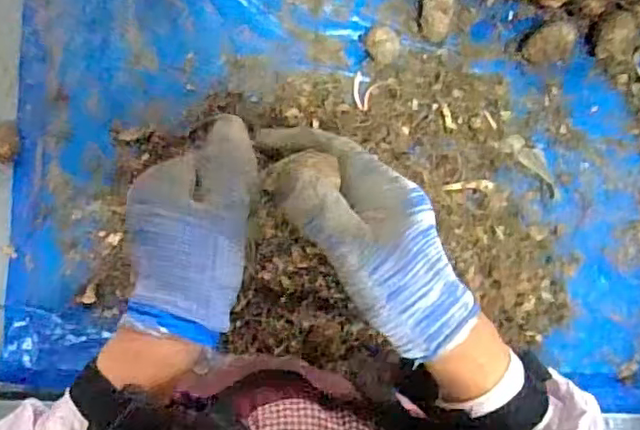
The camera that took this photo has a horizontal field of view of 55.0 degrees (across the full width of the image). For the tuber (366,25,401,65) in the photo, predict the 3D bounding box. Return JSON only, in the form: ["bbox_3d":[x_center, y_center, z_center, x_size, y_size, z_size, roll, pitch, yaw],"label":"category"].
[{"bbox_3d":[0.062,-0.168,0.610,0.035,0.022,0.036,1,85,-7],"label":"tuber"}]

